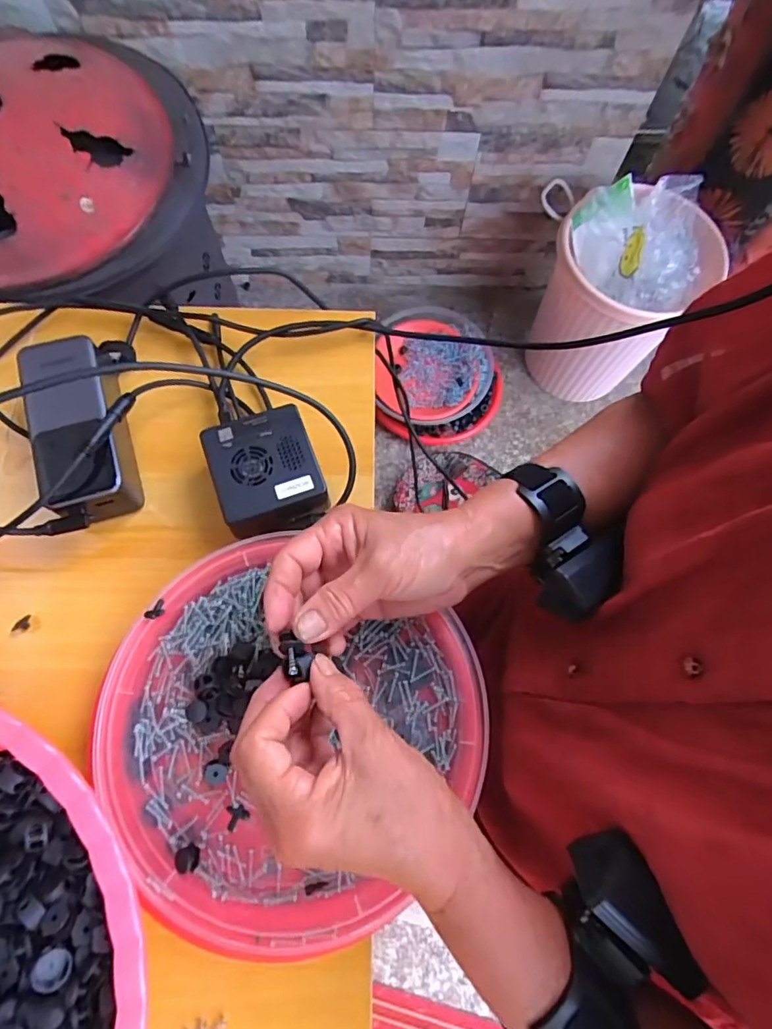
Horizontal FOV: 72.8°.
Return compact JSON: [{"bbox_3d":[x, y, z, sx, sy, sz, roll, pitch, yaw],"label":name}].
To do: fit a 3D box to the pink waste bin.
[{"bbox_3d":[0.391,-0.400,0.918,0.243,0.307,0.258,1,72,-2],"label":"pink waste bin"}]

